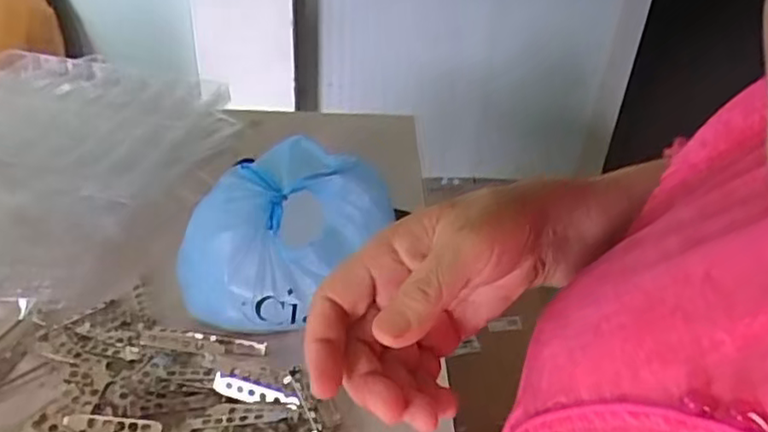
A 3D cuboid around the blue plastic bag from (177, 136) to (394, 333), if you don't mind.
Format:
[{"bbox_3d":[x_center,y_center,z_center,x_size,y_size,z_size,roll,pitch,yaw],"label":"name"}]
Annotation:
[{"bbox_3d":[-0.149,0.031,0.964,0.229,0.215,0.253,25,40,27],"label":"blue plastic bag"}]

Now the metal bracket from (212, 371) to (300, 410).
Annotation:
[{"bbox_3d":[-0.170,0.232,0.871,0.123,0.009,0.032,12,36,11],"label":"metal bracket"}]

